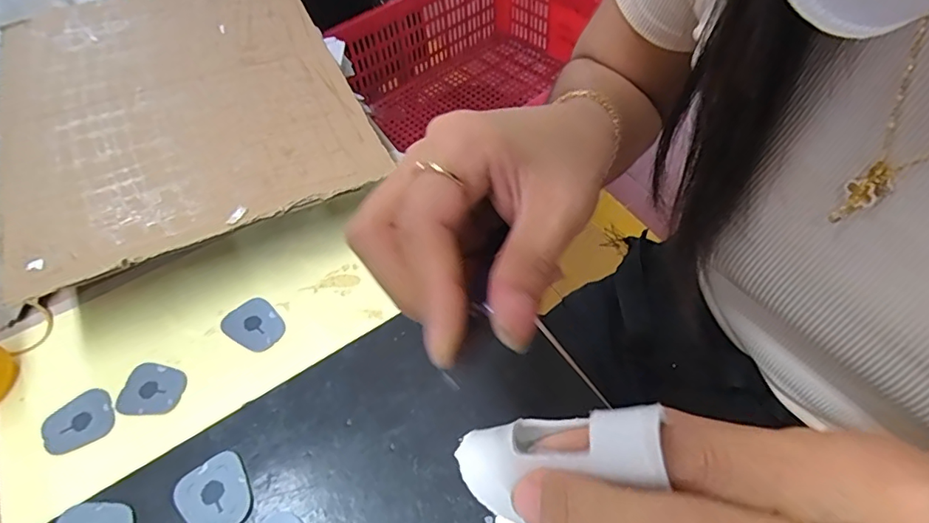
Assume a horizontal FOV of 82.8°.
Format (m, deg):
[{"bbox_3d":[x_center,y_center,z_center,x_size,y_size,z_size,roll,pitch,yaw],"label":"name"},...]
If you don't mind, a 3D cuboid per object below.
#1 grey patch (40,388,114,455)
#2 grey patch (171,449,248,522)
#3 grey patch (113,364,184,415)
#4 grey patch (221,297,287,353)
[{"bbox_3d":[-0.235,0.098,0.322,0.038,0.005,0.031,-32,68,-20],"label":"grey patch"},{"bbox_3d":[-0.127,0.119,0.268,0.033,0.004,0.038,-33,57,-21],"label":"grey patch"},{"bbox_3d":[-0.195,0.080,0.329,0.037,0.005,0.032,2,52,4],"label":"grey patch"},{"bbox_3d":[-0.140,0.042,0.351,0.032,0.004,0.037,-38,59,-24],"label":"grey patch"}]

